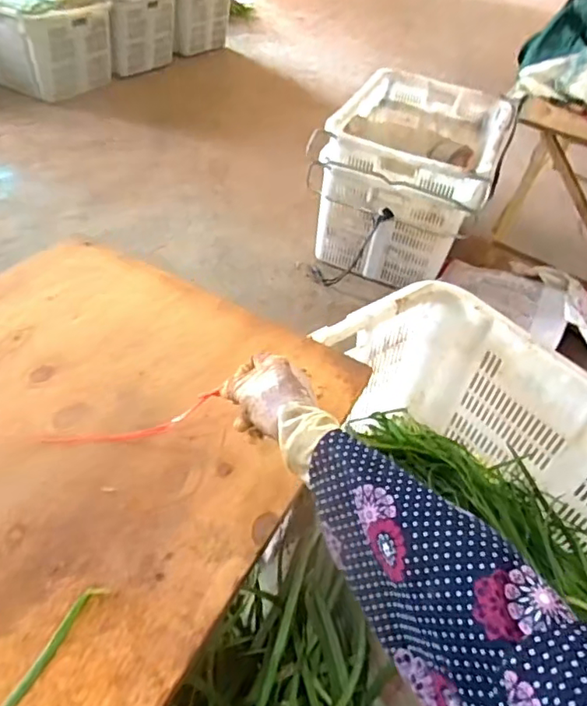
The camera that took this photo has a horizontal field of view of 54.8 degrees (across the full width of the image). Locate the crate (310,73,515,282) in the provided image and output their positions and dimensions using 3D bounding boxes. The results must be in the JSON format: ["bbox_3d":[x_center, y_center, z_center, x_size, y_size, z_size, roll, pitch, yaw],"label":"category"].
[{"bbox_3d":[0.375,-0.558,1.829,0.489,0.427,0.622,16,45,12],"label":"crate"}]

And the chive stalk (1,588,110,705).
[{"bbox_3d":[-0.189,0.229,0.387,0.016,0.008,0.161,22,47,17],"label":"chive stalk"}]

